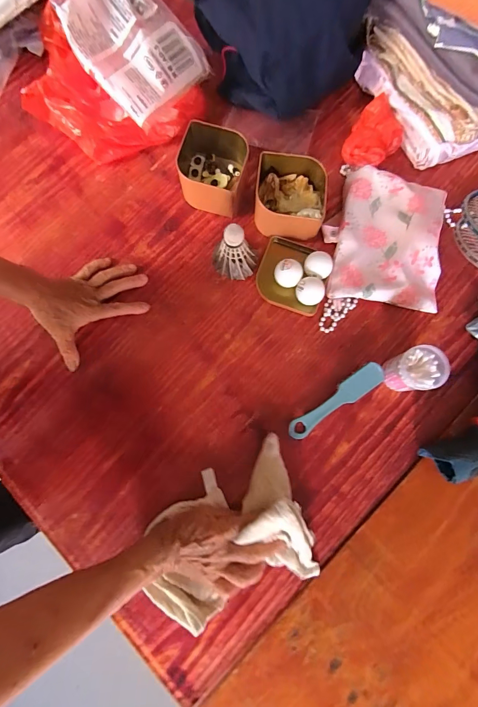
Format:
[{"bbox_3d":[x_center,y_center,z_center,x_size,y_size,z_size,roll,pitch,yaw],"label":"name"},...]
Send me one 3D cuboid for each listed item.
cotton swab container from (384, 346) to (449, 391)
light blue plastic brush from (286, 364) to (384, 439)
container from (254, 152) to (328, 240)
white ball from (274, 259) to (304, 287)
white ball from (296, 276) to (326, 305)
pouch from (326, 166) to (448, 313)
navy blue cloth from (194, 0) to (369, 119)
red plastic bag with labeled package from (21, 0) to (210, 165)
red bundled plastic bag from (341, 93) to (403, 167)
[{"bbox_3d":[0.228,0.024,0.434,0.057,0.067,0.053,0,78,1],"label":"cotton swab container"},{"bbox_3d":[0.131,0.065,0.449,0.147,0.025,0.030,-35,80,-6],"label":"light blue plastic brush"},{"bbox_3d":[0.073,-0.228,0.489,0.104,0.060,0.105,7,78,2],"label":"container"},{"bbox_3d":[0.071,-0.112,0.478,0.038,0.040,0.035,0,78,1],"label":"white ball"},{"bbox_3d":[0.101,-0.088,0.472,0.038,0.035,0.034,24,79,5],"label":"white ball"},{"bbox_3d":[0.218,-0.172,0.487,0.166,0.042,0.205,7,78,2],"label":"pouch"},{"bbox_3d":[0.057,-0.509,0.492,0.214,0.154,0.238,-13,78,-2],"label":"navy blue cloth"},{"bbox_3d":[-0.201,-0.438,0.501,0.263,0.125,0.244,-30,79,-5],"label":"red plastic bag with labeled package"},{"bbox_3d":[0.208,-0.337,0.522,0.082,0.037,0.112,40,81,8],"label":"red bundled plastic bag"}]

